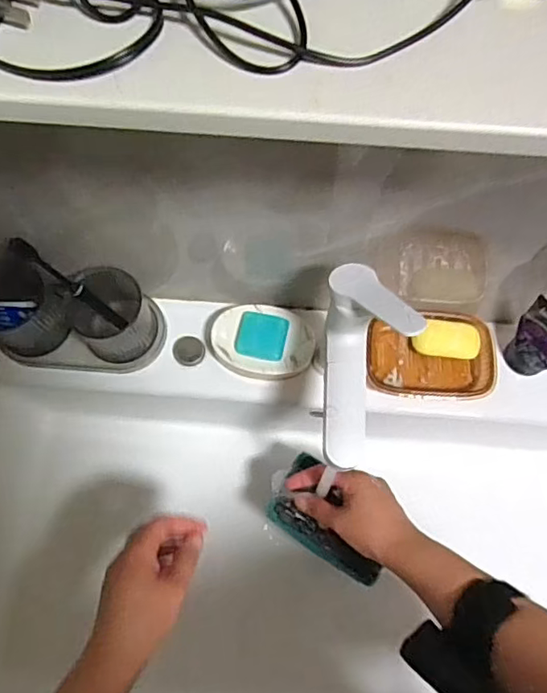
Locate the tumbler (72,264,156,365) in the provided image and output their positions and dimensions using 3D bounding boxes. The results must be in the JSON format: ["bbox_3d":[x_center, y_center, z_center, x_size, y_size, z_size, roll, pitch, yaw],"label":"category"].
[{"bbox_3d":[-0.175,-0.031,0.622,0.075,0.113,0.069,0,70,0],"label":"tumbler"}]

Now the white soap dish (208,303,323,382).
[{"bbox_3d":[-0.007,-0.003,0.651,0.125,0.028,0.082,10,71,3],"label":"white soap dish"}]

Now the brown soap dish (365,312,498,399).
[{"bbox_3d":[0.177,0.010,0.645,0.140,0.030,0.094,3,70,1],"label":"brown soap dish"}]

